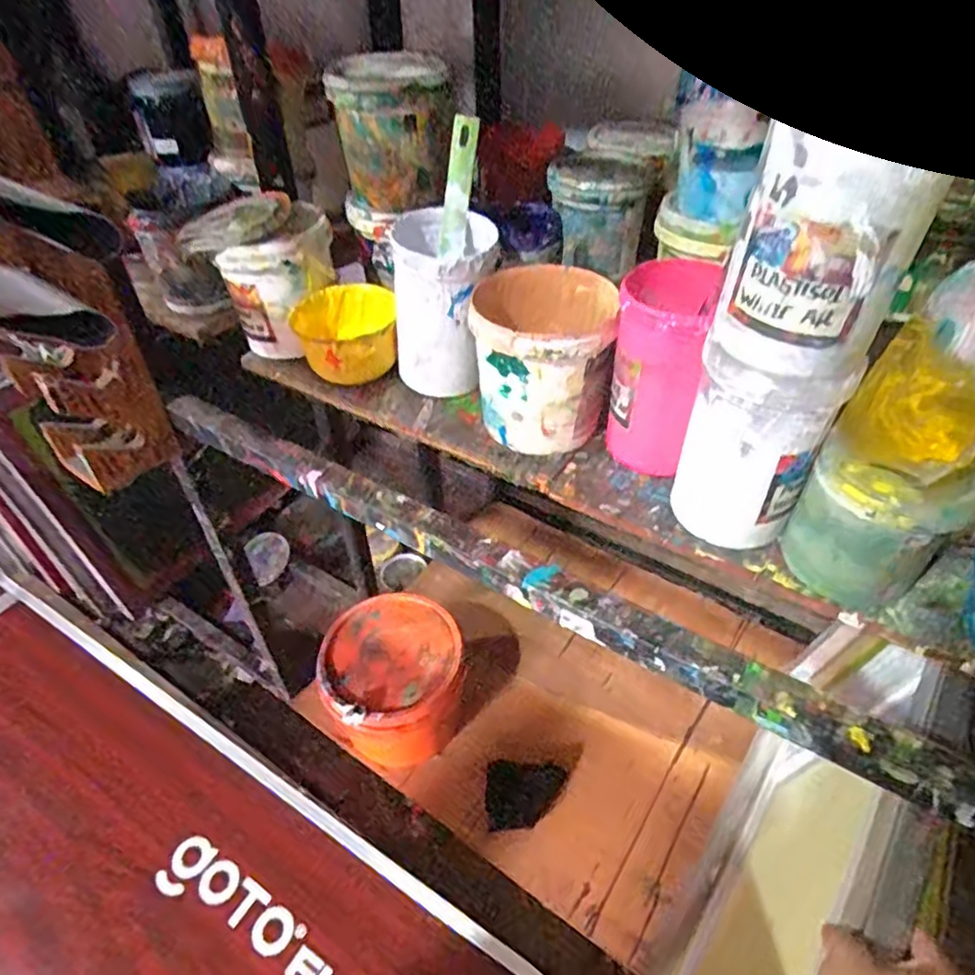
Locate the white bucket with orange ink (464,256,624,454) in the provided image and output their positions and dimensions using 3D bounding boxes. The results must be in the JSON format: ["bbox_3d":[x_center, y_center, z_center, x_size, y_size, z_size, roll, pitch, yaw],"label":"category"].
[{"bbox_3d":[0.047,-0.109,0.562,0.112,0.119,0.118,0,43,2],"label":"white bucket with orange ink"}]

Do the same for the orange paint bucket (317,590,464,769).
[{"bbox_3d":[-0.143,0.310,1.000,0.204,0.187,0.211,-1,43,1],"label":"orange paint bucket"}]

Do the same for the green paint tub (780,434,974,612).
[{"bbox_3d":[0.264,0.021,0.433,0.085,0.106,0.092,-1,43,1],"label":"green paint tub"}]

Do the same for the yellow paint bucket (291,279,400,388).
[{"bbox_3d":[-0.137,-0.158,0.653,0.104,0.056,0.101,-1,43,1],"label":"yellow paint bucket"}]

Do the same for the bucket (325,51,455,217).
[{"bbox_3d":[-0.094,-0.360,0.648,0.110,0.122,0.101,-6,43,-5],"label":"bucket"}]

